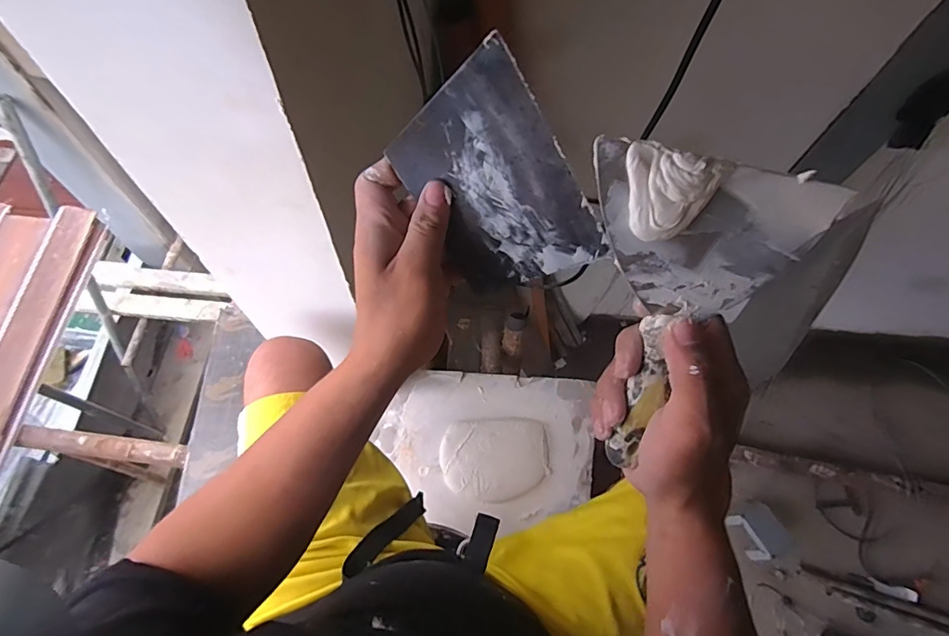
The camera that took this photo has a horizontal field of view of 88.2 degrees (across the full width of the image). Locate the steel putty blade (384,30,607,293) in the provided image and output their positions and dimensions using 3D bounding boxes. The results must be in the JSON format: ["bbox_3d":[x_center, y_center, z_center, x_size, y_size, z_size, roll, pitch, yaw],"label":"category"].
[{"bbox_3d":[0.012,-0.085,0.321,0.095,0.005,0.141,-26,107,18],"label":"steel putty blade"}]

